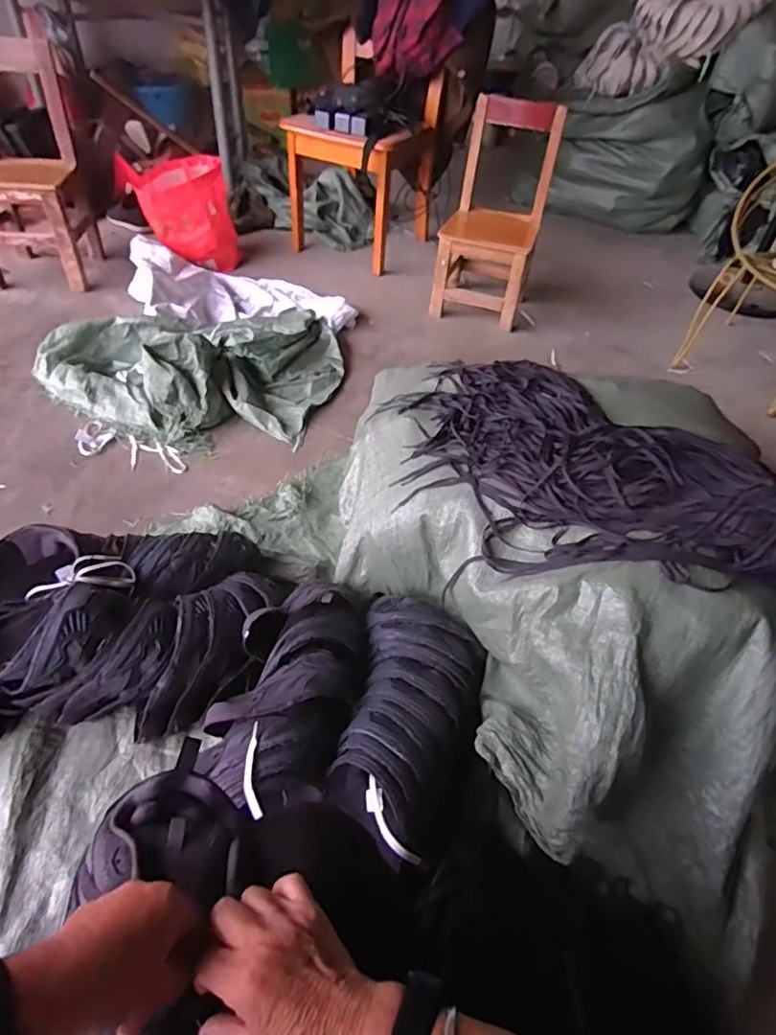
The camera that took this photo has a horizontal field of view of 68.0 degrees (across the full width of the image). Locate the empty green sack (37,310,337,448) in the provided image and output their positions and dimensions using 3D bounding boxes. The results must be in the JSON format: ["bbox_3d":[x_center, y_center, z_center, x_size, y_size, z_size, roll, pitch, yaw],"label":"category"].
[{"bbox_3d":[-0.503,-0.474,1.550,0.719,0.165,0.671,15,48,9],"label":"empty green sack"}]

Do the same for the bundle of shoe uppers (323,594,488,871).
[{"bbox_3d":[0.037,0.287,0.839,0.192,0.101,0.377,11,48,5],"label":"bundle of shoe uppers"}]

